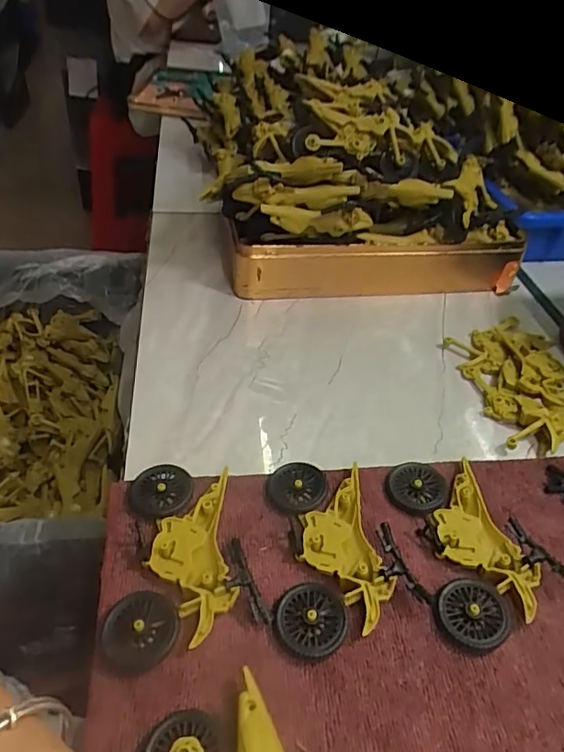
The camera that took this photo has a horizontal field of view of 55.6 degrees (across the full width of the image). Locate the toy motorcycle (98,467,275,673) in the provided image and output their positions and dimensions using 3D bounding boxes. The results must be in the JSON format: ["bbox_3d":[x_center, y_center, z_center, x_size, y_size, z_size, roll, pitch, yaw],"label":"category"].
[{"bbox_3d":[-0.057,0.097,0.299,0.075,0.014,0.113,-6,43,-12],"label":"toy motorcycle"}]

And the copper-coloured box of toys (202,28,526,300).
[{"bbox_3d":[0.076,-0.201,0.539,0.297,0.165,0.197,-2,43,-8],"label":"copper-coloured box of toys"}]

